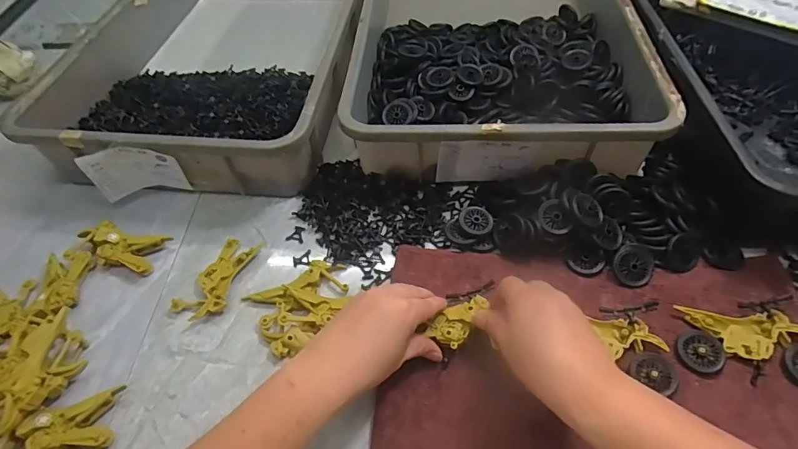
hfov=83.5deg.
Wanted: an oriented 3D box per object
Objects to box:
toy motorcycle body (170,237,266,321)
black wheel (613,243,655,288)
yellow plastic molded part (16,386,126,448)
[{"bbox_3d":[-0.190,0.053,0.472,0.050,0.013,0.102,16,56,15],"label":"toy motorcycle body"},{"bbox_3d":[0.233,0.039,0.441,0.046,0.007,0.037,-41,77,-14],"label":"black wheel"},{"bbox_3d":[-0.280,0.170,0.380,0.069,0.018,0.047,-14,53,-7],"label":"yellow plastic molded part"}]

